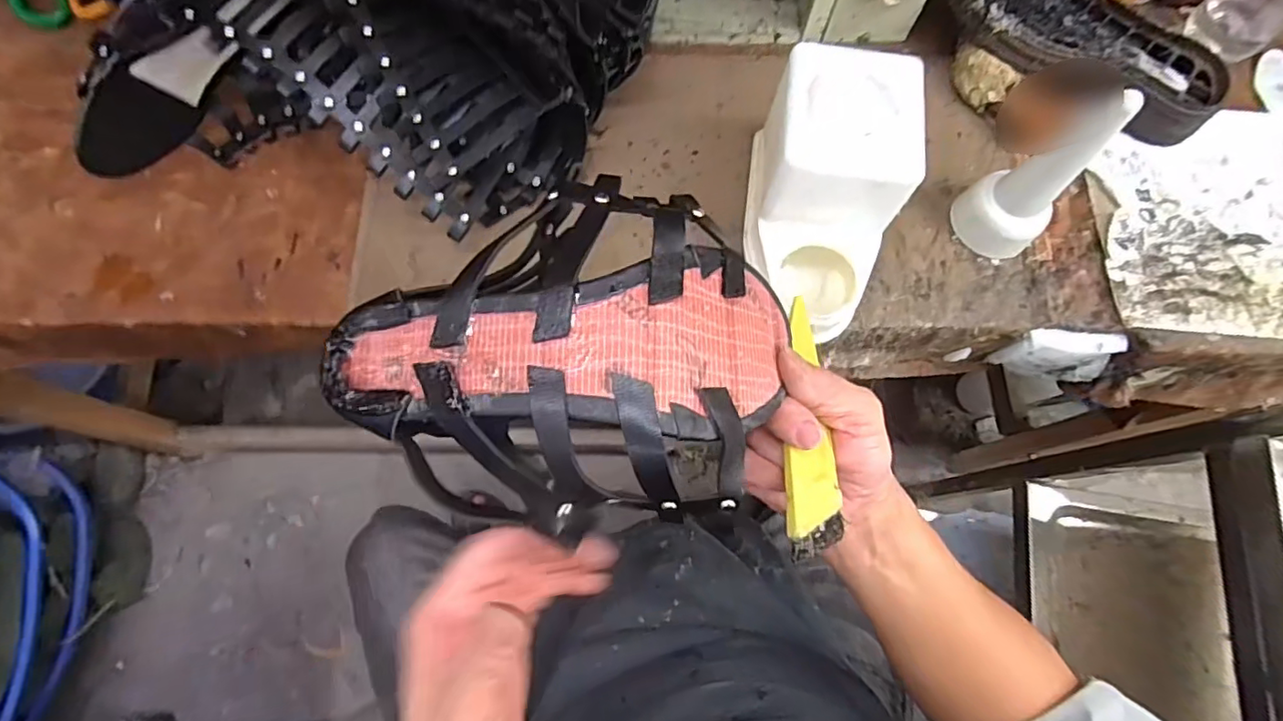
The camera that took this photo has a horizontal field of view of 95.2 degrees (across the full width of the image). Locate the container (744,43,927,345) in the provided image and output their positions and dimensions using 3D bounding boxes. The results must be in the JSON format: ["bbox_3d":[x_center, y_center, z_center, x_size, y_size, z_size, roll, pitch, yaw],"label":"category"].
[{"bbox_3d":[0.146,-0.127,0.461,0.103,0.119,0.201,6,72,0],"label":"container"}]

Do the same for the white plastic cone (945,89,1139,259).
[{"bbox_3d":[0.311,-0.143,0.455,0.061,0.144,0.070,-39,77,-13],"label":"white plastic cone"}]

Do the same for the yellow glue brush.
[{"bbox_3d":[0.086,0.031,0.295,0.029,0.005,0.133,20,62,-27],"label":"yellow glue brush"}]

